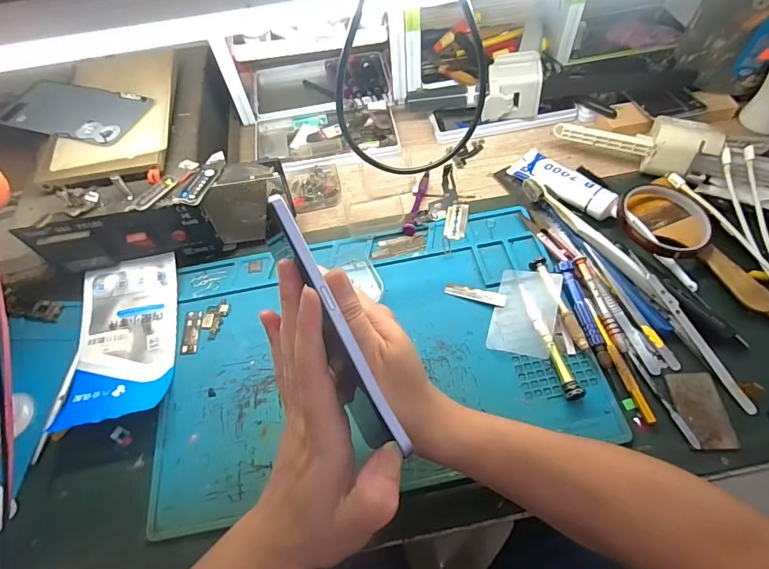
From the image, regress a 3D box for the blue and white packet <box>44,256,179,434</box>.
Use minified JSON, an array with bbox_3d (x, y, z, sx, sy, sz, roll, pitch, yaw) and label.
[{"bbox_3d":[-0.243,0.049,0.402,0.090,0.021,0.160,-9,59,-1],"label":"blue and white packet"}]

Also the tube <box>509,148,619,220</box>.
[{"bbox_3d":[0.193,-0.109,0.462,0.039,0.023,0.120,-37,63,-16],"label":"tube"}]

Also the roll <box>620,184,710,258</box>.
[{"bbox_3d":[0.278,-0.067,0.423,0.086,0.024,0.091,-2,59,3],"label":"roll"}]

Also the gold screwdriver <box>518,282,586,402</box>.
[{"bbox_3d":[0.144,0.045,0.378,0.013,0.012,0.112,-12,59,-3],"label":"gold screwdriver"}]

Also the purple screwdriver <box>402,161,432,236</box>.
[{"bbox_3d":[0.040,-0.100,0.473,0.013,0.013,0.110,13,61,12],"label":"purple screwdriver"}]

